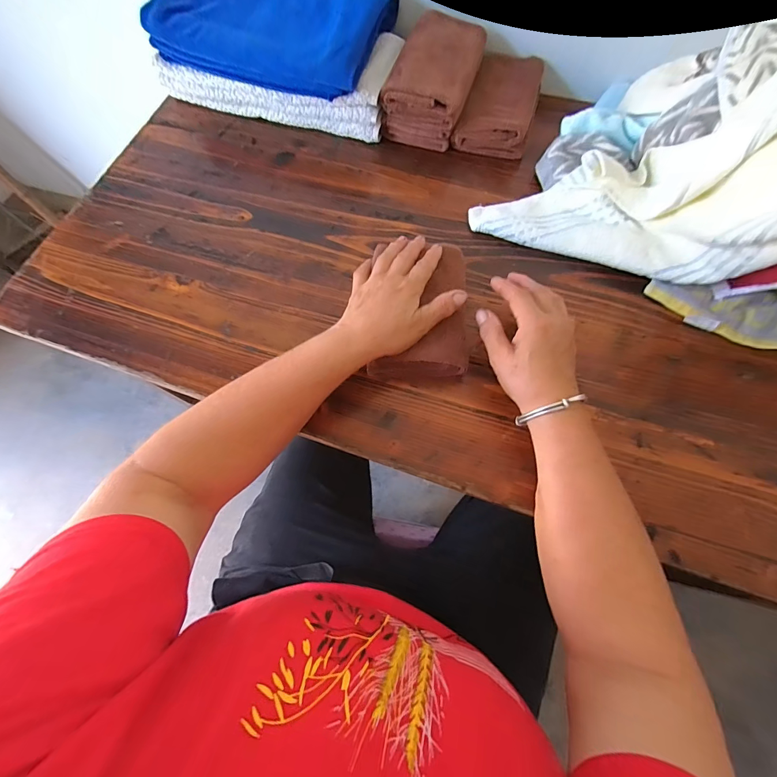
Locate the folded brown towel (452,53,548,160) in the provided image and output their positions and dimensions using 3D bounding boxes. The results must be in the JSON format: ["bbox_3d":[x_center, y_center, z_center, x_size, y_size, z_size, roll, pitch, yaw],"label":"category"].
[{"bbox_3d":[0.158,-0.395,0.517,0.093,0.055,0.148,17,69,8],"label":"folded brown towel"}]

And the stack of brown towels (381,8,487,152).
[{"bbox_3d":[0.064,-0.418,0.511,0.100,0.087,0.154,18,69,9],"label":"stack of brown towels"}]

